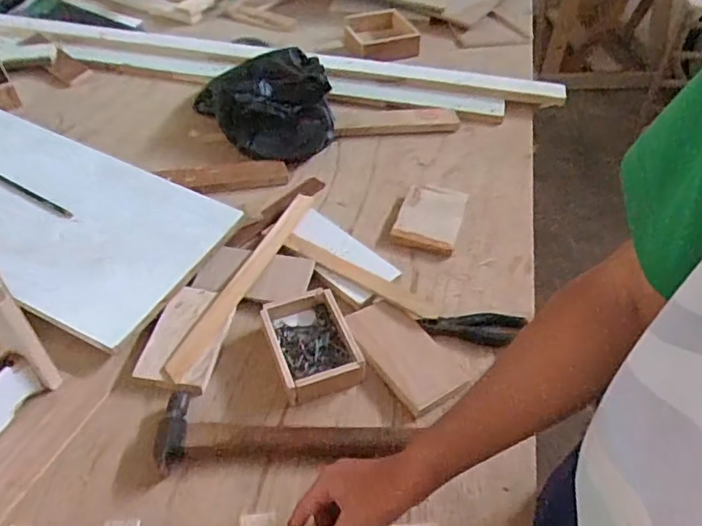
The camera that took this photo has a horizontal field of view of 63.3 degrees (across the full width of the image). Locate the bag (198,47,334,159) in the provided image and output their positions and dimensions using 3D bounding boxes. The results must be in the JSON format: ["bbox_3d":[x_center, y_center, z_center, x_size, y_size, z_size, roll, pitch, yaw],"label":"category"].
[{"bbox_3d":[-0.144,-0.300,1.056,0.212,0.130,0.270,-26,53,-24],"label":"bag"}]

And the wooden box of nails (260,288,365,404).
[{"bbox_3d":[-0.048,0.097,0.707,0.099,0.035,0.139,-13,51,-17],"label":"wooden box of nails"}]

